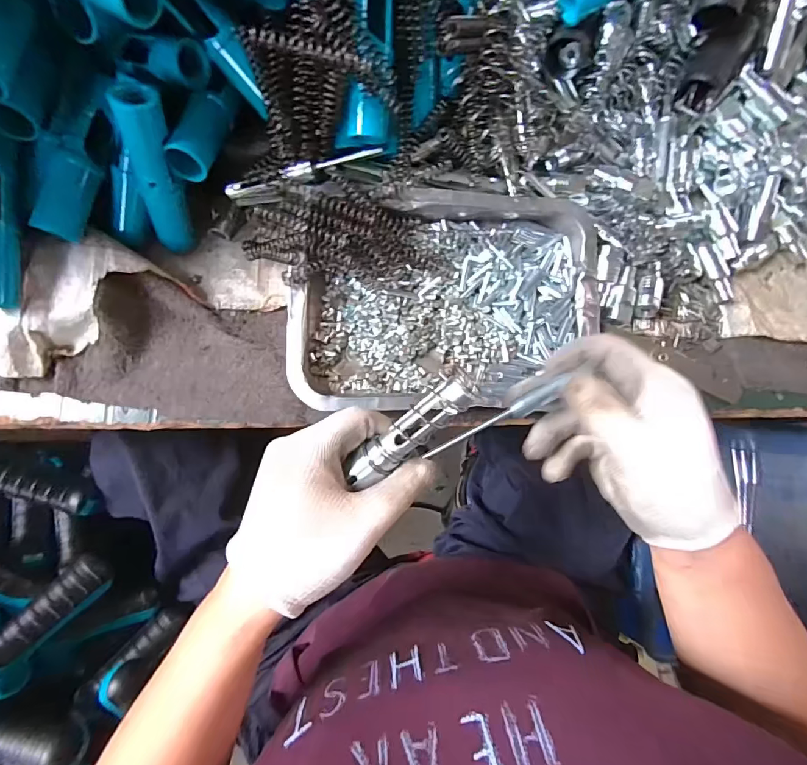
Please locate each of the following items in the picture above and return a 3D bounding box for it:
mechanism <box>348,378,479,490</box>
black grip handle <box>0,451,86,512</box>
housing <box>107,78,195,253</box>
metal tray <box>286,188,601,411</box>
[{"bbox_3d":[0.005,0.029,0.243,0.083,0.024,0.022,-42,87,14],"label":"mechanism"},{"bbox_3d":[-0.363,0.094,0.408,0.103,0.024,0.030,33,81,-21],"label":"black grip handle"},{"bbox_3d":[-0.182,-0.149,0.313,0.024,0.127,0.021,18,56,-1],"label":"housing"},{"bbox_3d":[0.038,-0.068,0.356,0.253,0.029,0.175,0,82,-4],"label":"metal tray"}]

